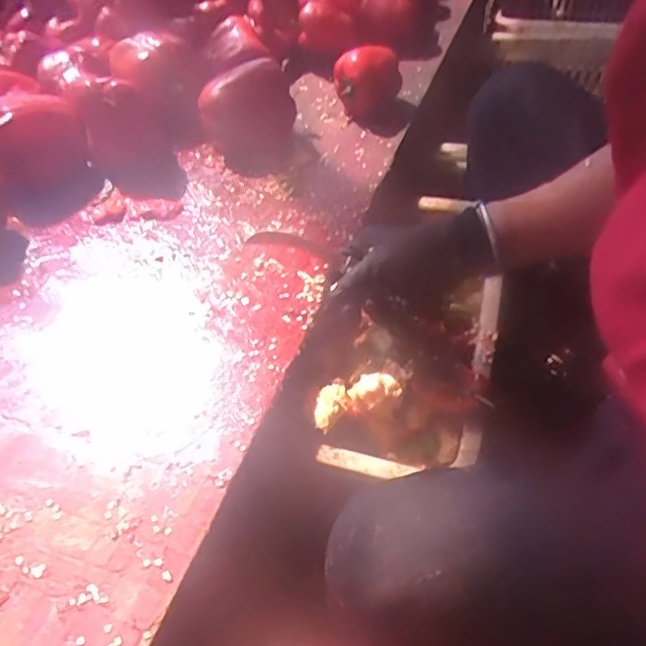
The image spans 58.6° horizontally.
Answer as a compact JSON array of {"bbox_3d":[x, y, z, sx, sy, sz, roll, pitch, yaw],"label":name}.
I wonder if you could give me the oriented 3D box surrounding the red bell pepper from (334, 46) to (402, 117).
[{"bbox_3d":[0.054,-0.289,0.700,0.079,0.073,0.062,2,50,6],"label":"red bell pepper"}]

